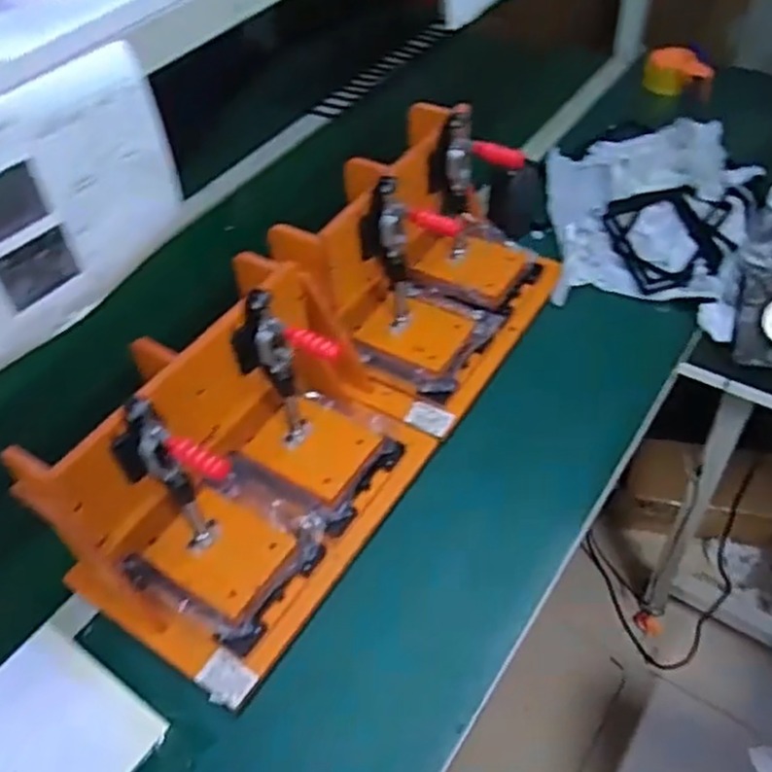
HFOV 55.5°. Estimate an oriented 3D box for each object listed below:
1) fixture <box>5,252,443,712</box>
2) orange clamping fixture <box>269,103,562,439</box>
[{"bbox_3d":[-0.145,0.071,0.792,0.237,0.265,0.398,25,55,25],"label":"fixture"},{"bbox_3d":[0.058,-0.179,0.979,0.240,0.246,0.375,22,54,23],"label":"orange clamping fixture"}]

